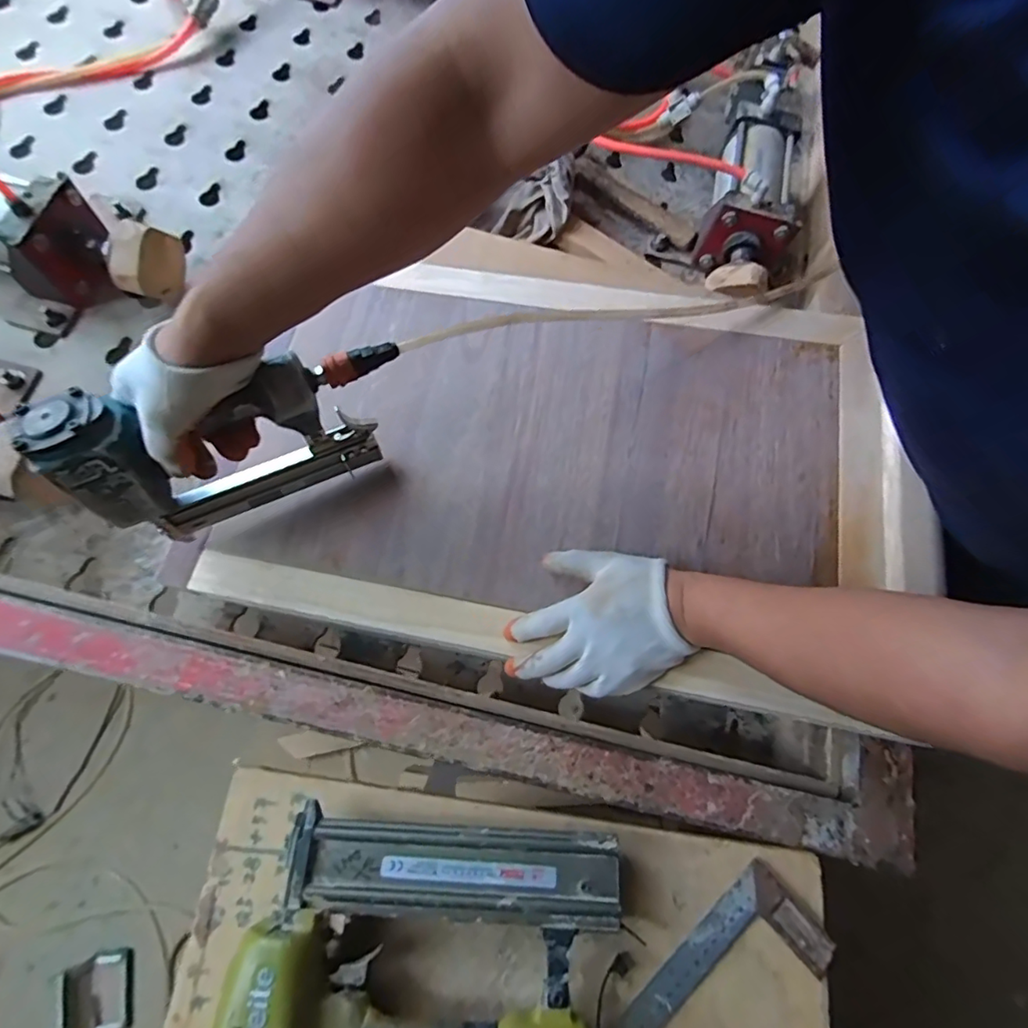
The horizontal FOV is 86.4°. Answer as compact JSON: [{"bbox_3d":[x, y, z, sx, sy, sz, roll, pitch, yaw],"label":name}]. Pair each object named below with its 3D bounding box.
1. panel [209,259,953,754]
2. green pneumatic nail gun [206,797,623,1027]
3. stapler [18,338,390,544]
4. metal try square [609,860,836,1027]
[{"bbox_3d":[0.039,-0.064,0.537,0.644,0.056,0.402,9,71,4],"label":"panel"},{"bbox_3d":[-0.064,0.326,0.376,0.263,0.063,0.201,4,69,3],"label":"green pneumatic nail gun"},{"bbox_3d":[-0.219,-0.070,0.456,0.252,0.156,0.064,-27,72,-8],"label":"stapler"},{"bbox_3d":[0.098,0.386,0.386,0.300,0.013,0.073,-38,72,-12],"label":"metal try square"}]

